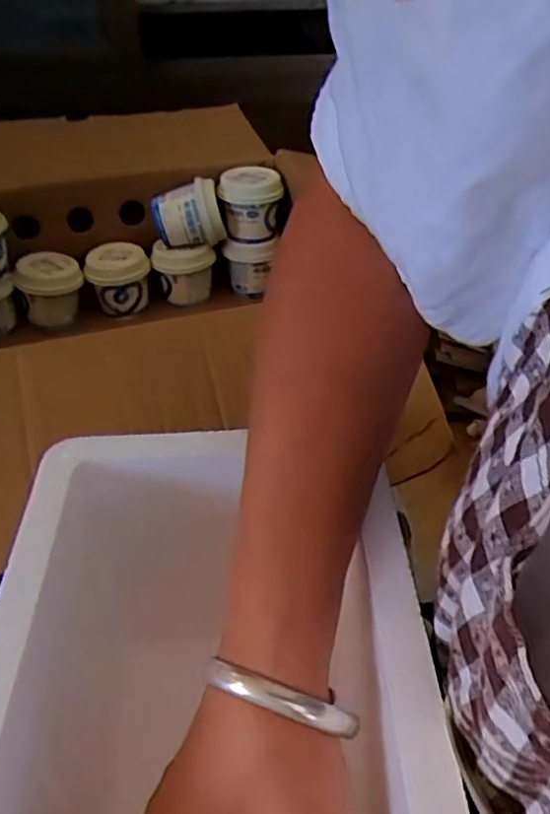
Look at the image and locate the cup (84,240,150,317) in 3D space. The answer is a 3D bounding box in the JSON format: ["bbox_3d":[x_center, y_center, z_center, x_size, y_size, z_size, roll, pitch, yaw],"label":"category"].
[{"bbox_3d":[-0.172,-0.142,0.729,0.067,0.064,0.057,-15,43,-8],"label":"cup"}]

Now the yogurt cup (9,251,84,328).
[{"bbox_3d":[-0.242,-0.126,0.714,0.068,0.067,0.060,-22,45,-15],"label":"yogurt cup"}]

